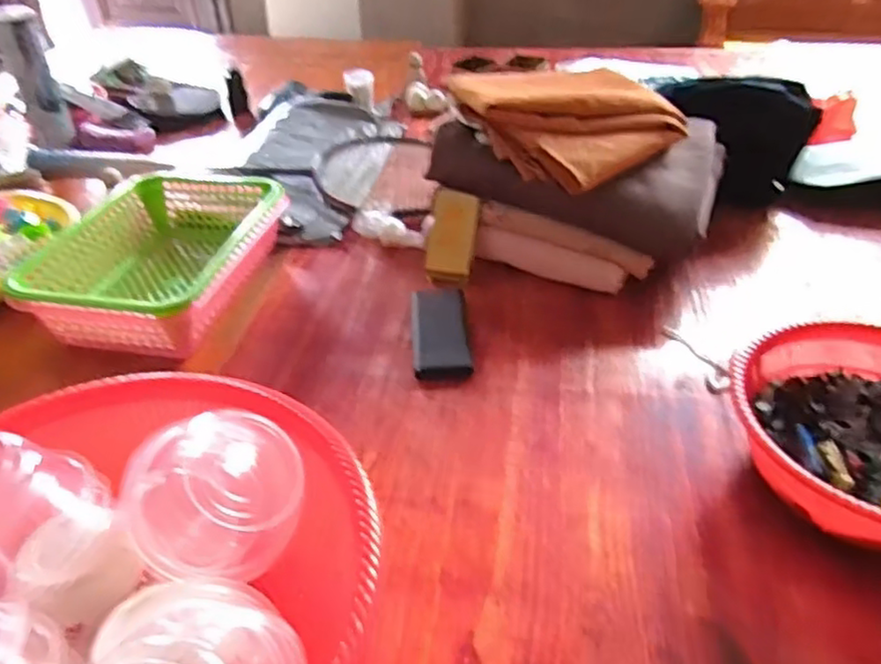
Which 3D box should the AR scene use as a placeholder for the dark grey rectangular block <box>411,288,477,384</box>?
[{"bbox_3d":[0.001,-0.001,0.753,0.062,0.019,0.141,-3,38,-1],"label":"dark grey rectangular block"}]

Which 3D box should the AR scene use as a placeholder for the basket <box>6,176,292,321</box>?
[{"bbox_3d":[-0.331,-0.088,0.819,0.214,0.093,0.313,7,39,11],"label":"basket"}]

